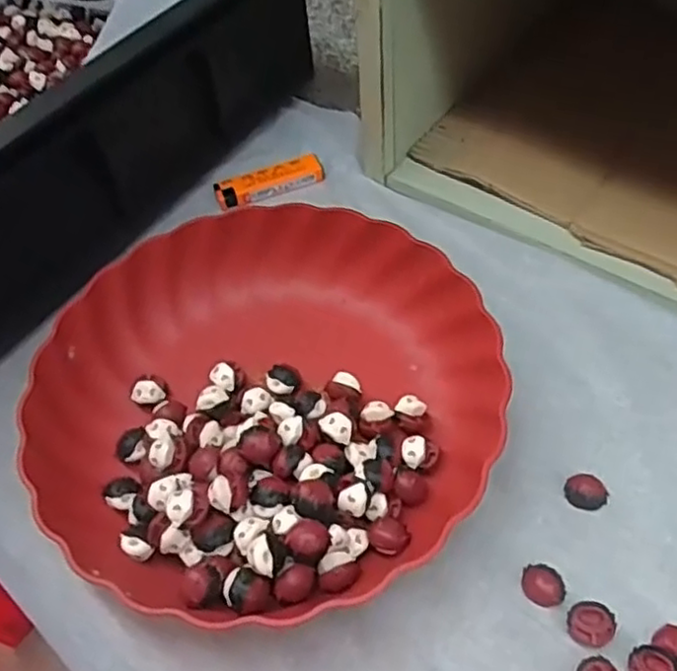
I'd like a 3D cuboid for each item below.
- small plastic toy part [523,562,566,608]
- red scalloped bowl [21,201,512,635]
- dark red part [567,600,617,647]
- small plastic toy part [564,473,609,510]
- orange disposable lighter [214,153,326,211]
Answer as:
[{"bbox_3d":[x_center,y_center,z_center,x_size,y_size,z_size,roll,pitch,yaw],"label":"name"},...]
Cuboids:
[{"bbox_3d":[0.097,0.118,0.324,0.021,0.006,0.018,31,61,25],"label":"small plastic toy part"},{"bbox_3d":[-0.041,0.029,0.377,0.235,0.048,0.236,-3,53,3],"label":"red scalloped bowl"},{"bbox_3d":[0.114,0.131,0.311,0.020,0.008,0.018,19,57,18],"label":"dark red part"},{"bbox_3d":[0.128,0.080,0.352,0.021,0.006,0.019,26,59,23],"label":"small plastic toy part"},{"bbox_3d":[-0.050,-0.114,0.508,0.081,0.011,0.022,-19,52,-10],"label":"orange disposable lighter"}]

